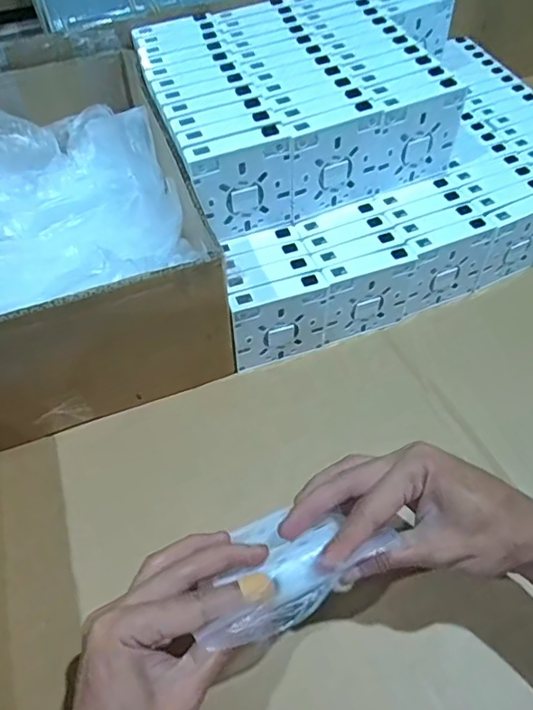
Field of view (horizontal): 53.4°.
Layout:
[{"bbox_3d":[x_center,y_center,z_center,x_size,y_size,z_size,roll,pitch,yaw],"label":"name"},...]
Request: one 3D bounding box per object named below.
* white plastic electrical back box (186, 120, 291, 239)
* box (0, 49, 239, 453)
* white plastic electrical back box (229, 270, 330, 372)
[{"bbox_3d":[-0.019,-0.143,0.453,0.083,0.088,0.020,-23,54,-11],"label":"white plastic electrical back box"},{"bbox_3d":[-0.221,-0.096,0.493,0.297,0.183,0.324,-18,53,-8],"label":"box"},{"bbox_3d":[0.012,-0.027,0.477,0.085,0.092,0.019,-19,53,-8],"label":"white plastic electrical back box"}]

